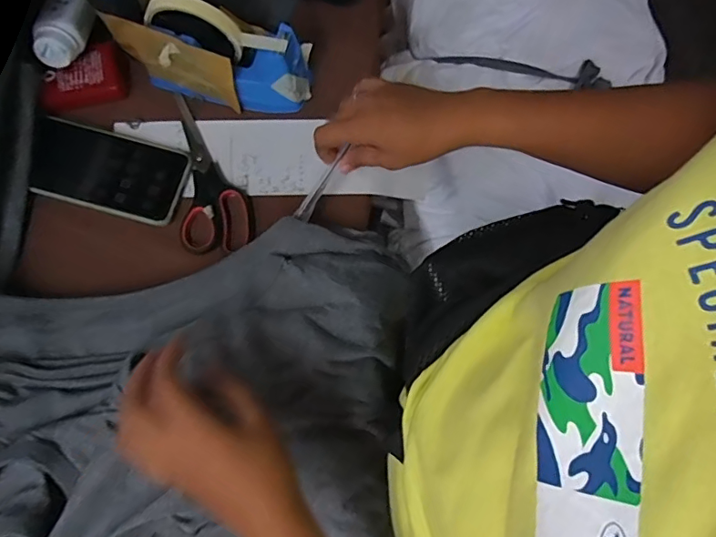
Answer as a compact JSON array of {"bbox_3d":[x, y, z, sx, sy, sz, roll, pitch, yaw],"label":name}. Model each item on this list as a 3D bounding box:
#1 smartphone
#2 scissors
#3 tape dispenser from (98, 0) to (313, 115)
[{"bbox_3d":[-0.242,-0.096,0.492,0.148,0.010,0.080,15,75,4],"label":"smartphone"},{"bbox_3d":[-0.146,-0.095,0.499,0.067,0.016,0.170,-11,72,-5],"label":"scissors"},{"bbox_3d":[-0.137,-0.210,0.477,0.183,0.098,0.063,13,74,3],"label":"tape dispenser"}]

